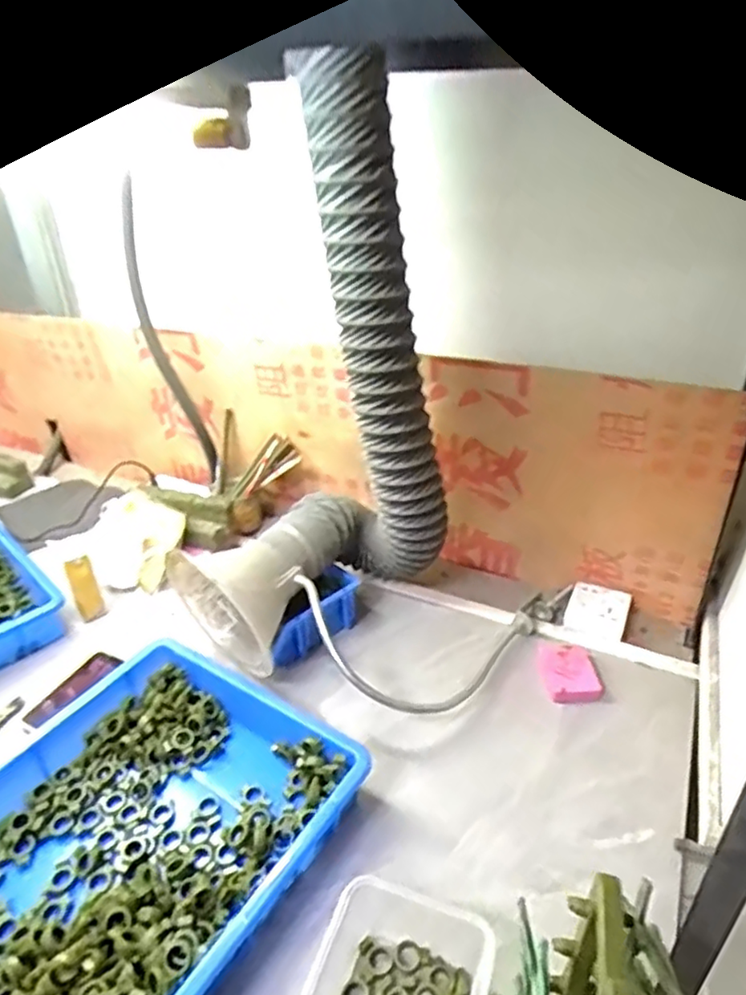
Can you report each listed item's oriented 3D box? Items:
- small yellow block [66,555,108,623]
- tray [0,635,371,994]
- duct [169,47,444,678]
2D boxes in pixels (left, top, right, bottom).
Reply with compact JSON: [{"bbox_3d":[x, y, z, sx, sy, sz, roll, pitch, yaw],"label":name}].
[{"bbox_3d":[-0.467,0.154,1.032,0.037,0.123,0.029,-20,36,-26],"label":"small yellow block"},{"bbox_3d":[-0.305,0.406,0.655,0.382,0.074,0.576,18,37,29],"label":"tray"},{"bbox_3d":[-0.095,-0.094,0.837,0.366,0.686,0.175,-22,37,-28],"label":"duct"}]

